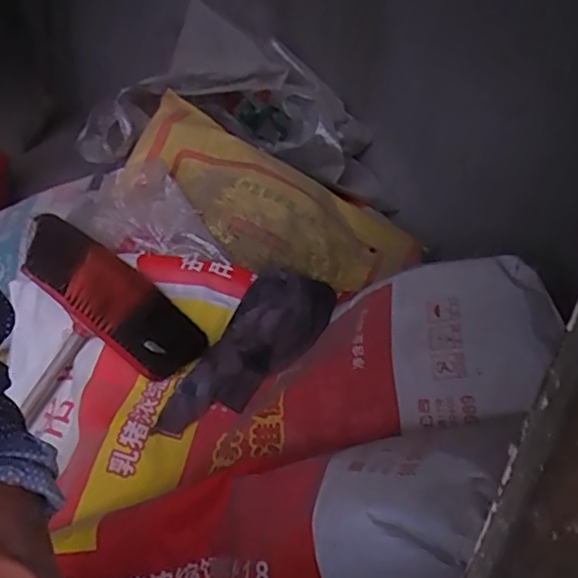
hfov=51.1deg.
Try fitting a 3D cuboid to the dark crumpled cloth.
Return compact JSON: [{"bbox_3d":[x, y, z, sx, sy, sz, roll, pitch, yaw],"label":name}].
[{"bbox_3d":[-0.071,0.099,0.948,0.137,0.049,0.339,44,82,13],"label":"dark crumpled cloth"}]

